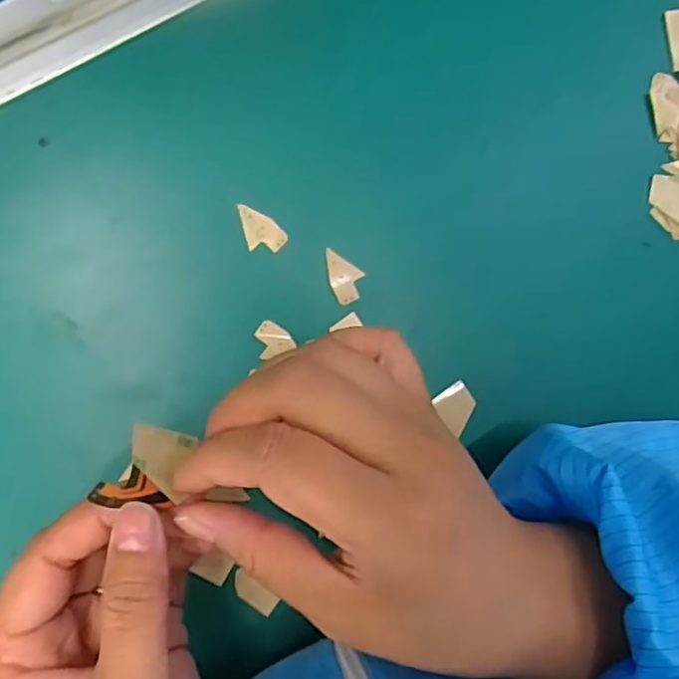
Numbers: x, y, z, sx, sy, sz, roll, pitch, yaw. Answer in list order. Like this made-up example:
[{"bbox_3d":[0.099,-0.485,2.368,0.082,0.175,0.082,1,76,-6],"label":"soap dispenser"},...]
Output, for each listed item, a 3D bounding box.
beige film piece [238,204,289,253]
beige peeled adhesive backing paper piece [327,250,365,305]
[{"bbox_3d":[-0.037,-0.049,0.286,0.025,0.004,0.016,42,88,-6],"label":"beige film piece"},{"bbox_3d":[0.003,-0.029,0.293,0.015,0.004,0.025,-9,93,-5],"label":"beige peeled adhesive backing paper piece"}]

